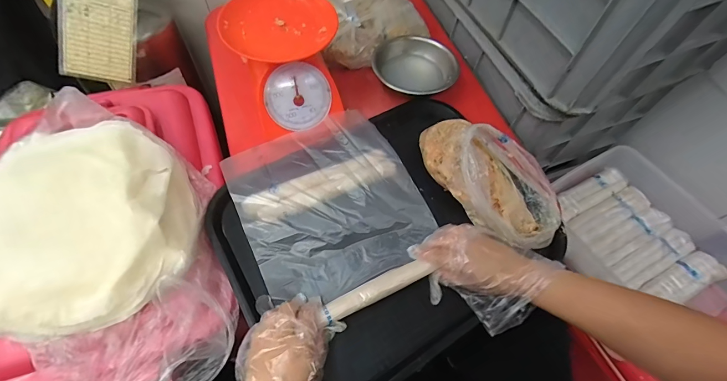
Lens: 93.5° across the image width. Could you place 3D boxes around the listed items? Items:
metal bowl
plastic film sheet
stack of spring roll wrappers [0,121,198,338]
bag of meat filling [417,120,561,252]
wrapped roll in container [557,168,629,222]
[{"bbox_3d":[0.092,-0.216,0.621,0.147,0.069,0.120,11,60,2],"label":"metal bowl"},{"bbox_3d":[-0.052,0.009,0.505,0.246,0.030,0.263,-24,66,-14],"label":"plastic film sheet"},{"bbox_3d":[-0.338,0.037,0.425,0.222,0.074,0.256,-21,65,-13],"label":"stack of spring roll wrappers"},{"bbox_3d":[0.184,-0.028,0.490,0.114,0.070,0.232,-32,68,-20],"label":"bag of meat filling"},{"bbox_3d":[0.464,0.006,0.707,0.138,0.047,0.055,-23,65,-16],"label":"wrapped roll in container"}]

